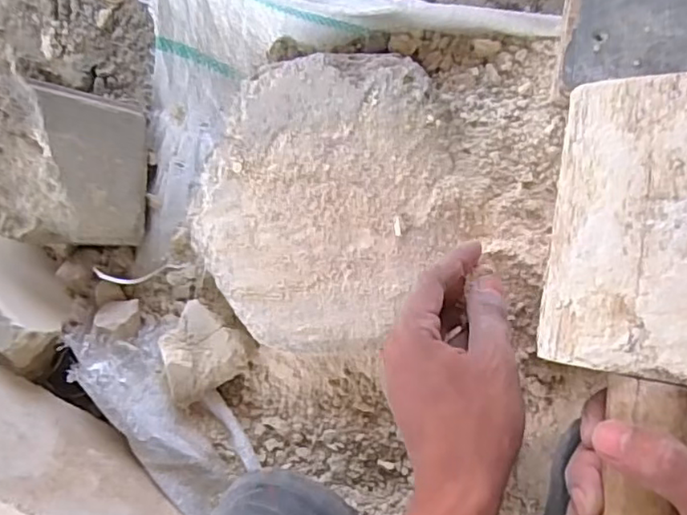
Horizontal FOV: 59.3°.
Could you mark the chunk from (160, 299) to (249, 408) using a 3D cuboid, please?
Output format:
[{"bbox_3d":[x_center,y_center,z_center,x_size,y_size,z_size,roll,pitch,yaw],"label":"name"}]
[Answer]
[{"bbox_3d":[-0.106,0.075,0.442,0.058,0.044,0.073,34,95,8],"label":"chunk"}]

